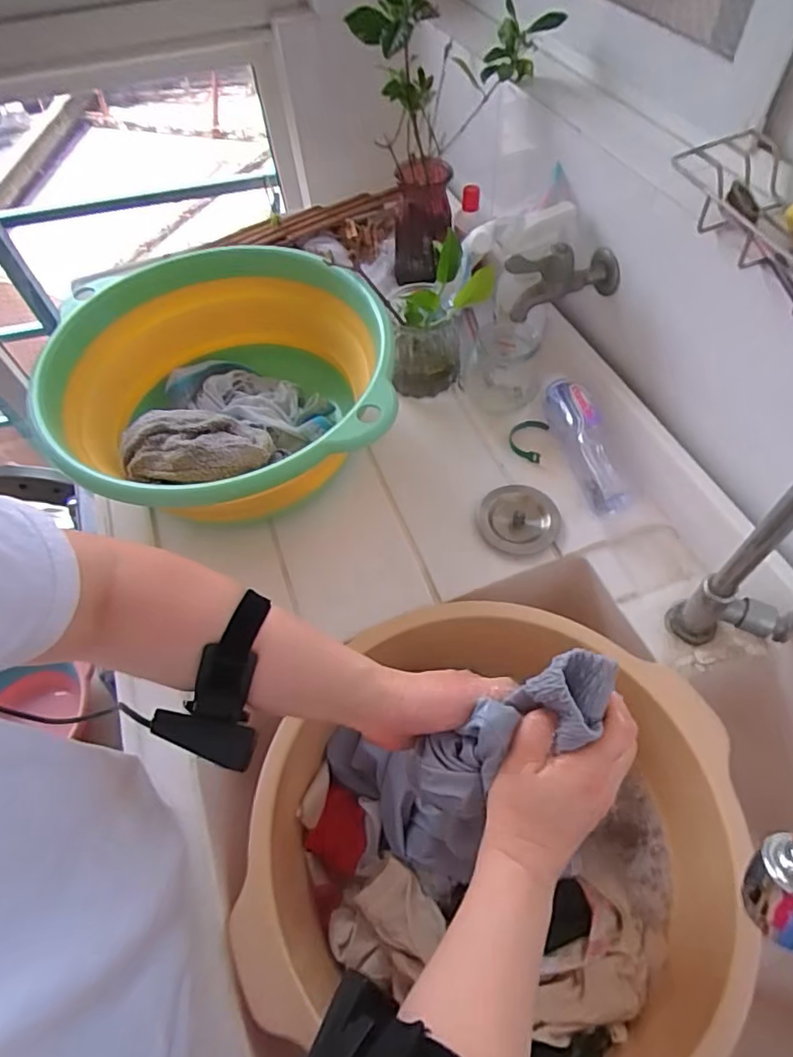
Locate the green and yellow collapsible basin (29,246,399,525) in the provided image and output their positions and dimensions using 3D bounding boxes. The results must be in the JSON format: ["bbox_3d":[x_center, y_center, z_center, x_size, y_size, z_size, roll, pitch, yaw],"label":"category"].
[{"bbox_3d":[-0.194,-0.146,0.625,0.362,0.120,0.351,-2,57,3],"label":"green and yellow collapsible basin"}]

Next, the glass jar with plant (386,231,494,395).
[{"bbox_3d":[0.040,-0.253,0.685,0.109,0.163,0.086,-21,58,-9],"label":"glass jar with plant"}]

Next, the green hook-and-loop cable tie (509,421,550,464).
[{"bbox_3d":[0.154,-0.106,0.672,0.041,0.009,0.058,16,60,15],"label":"green hook-and-loop cable tie"}]

